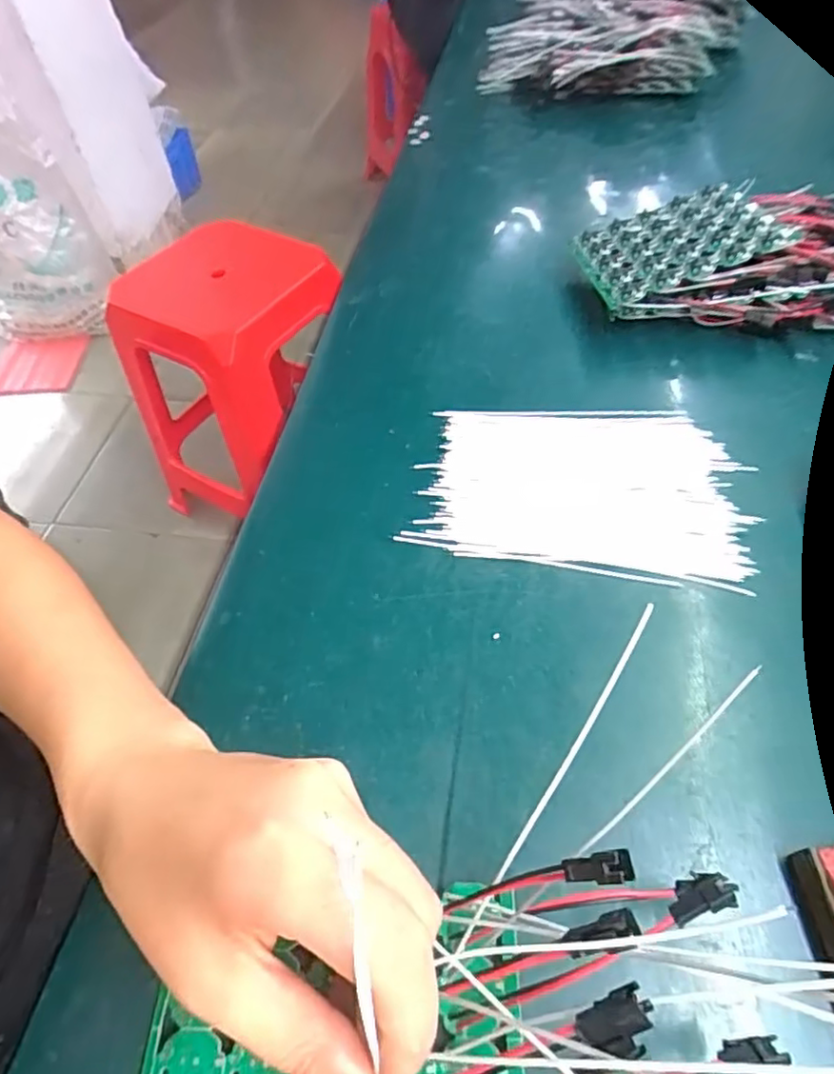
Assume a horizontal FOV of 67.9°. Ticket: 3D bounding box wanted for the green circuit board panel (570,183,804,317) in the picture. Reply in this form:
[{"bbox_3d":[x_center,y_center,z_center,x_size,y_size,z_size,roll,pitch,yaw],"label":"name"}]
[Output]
[{"bbox_3d":[0.176,-0.202,0.425,0.117,0.010,0.094,-18,48,9],"label":"green circuit board panel"}]

